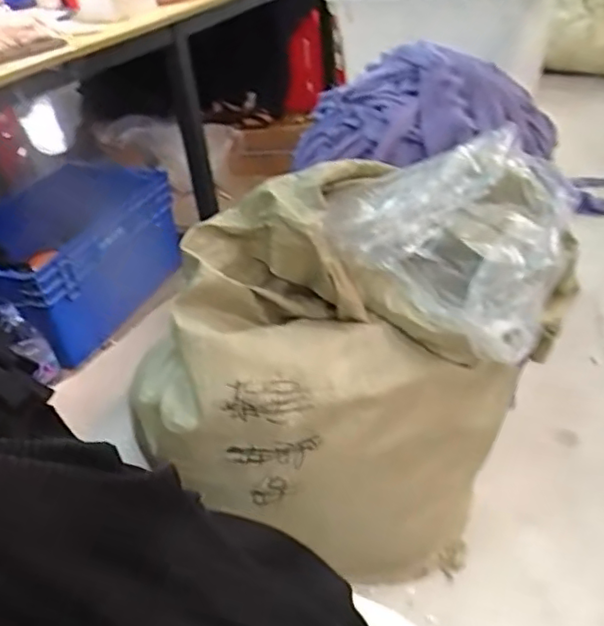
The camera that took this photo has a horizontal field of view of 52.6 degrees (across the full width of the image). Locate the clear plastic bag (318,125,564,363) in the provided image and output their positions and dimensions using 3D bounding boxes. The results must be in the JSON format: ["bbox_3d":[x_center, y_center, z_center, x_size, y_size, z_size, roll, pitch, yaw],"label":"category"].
[{"bbox_3d":[0.271,-0.132,1.007,0.355,0.206,0.361,27,47,37],"label":"clear plastic bag"}]

